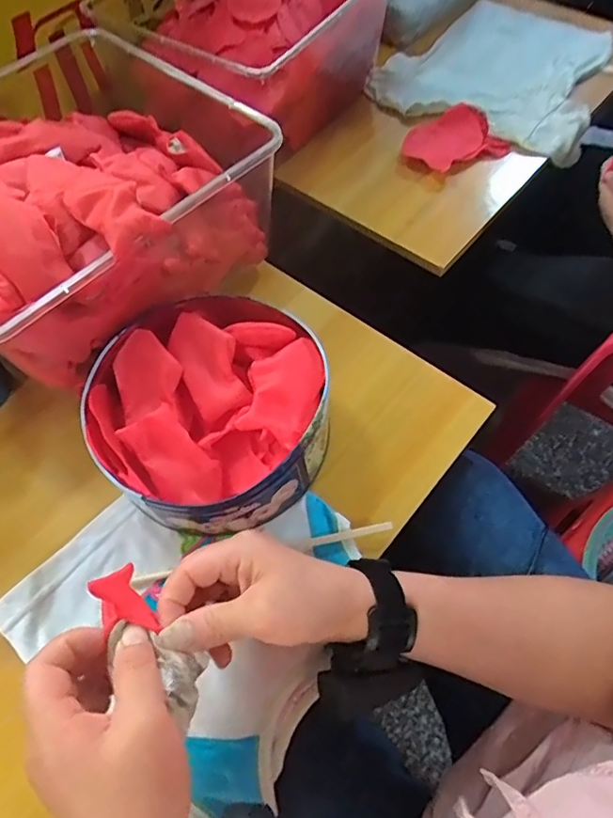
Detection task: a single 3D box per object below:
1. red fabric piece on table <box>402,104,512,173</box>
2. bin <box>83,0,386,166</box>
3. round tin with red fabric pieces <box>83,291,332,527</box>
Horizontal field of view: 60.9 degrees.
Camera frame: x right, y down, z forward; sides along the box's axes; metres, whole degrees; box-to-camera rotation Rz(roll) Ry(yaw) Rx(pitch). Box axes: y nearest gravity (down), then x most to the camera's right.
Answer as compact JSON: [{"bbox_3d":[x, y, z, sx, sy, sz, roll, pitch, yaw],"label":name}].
[{"bbox_3d":[0.201,-0.368,0.709,0.140,0.031,0.089,-16,62,-5],"label":"red fabric piece on table"},{"bbox_3d":[-0.086,-0.507,0.703,0.340,0.128,0.315,34,69,19],"label":"bin"},{"bbox_3d":[-0.082,0.001,0.446,0.202,0.079,0.192,38,70,21],"label":"round tin with red fabric pieces"}]

